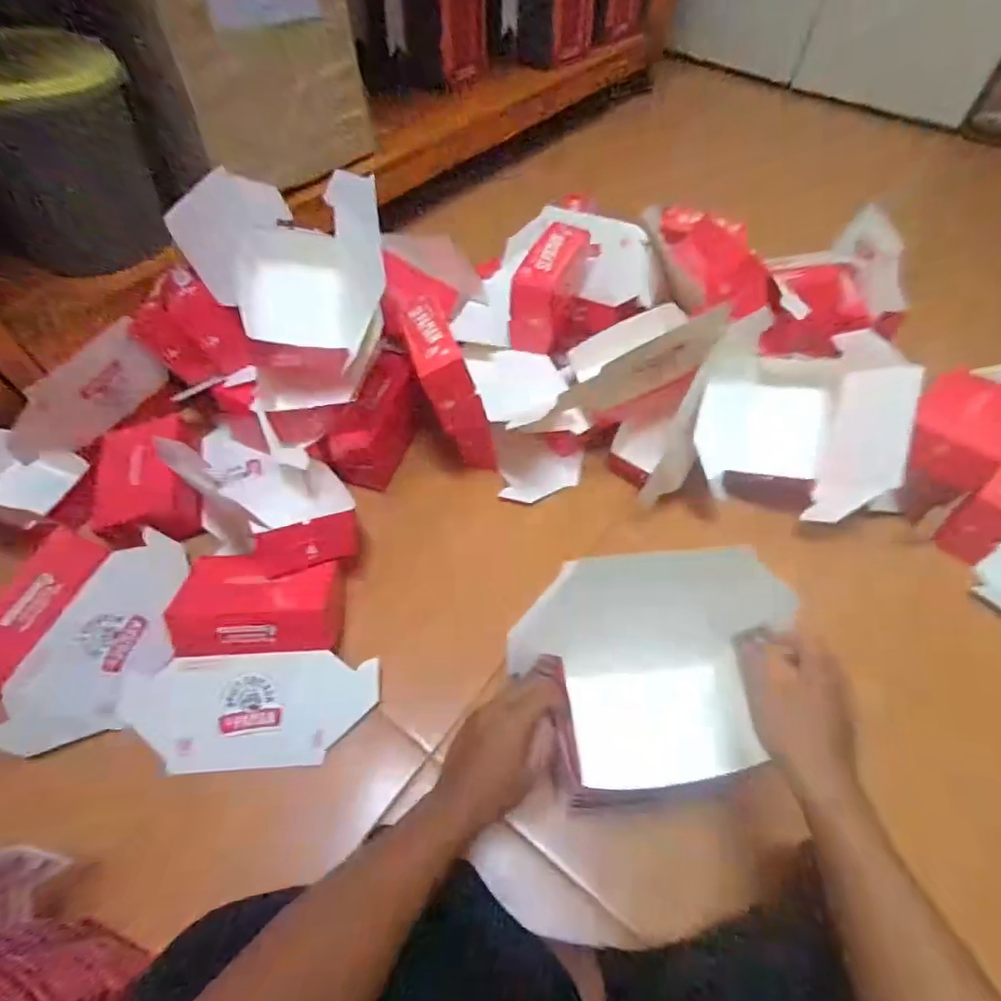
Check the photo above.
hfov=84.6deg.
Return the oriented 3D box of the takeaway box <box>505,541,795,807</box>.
[{"bbox_3d":[0.146,0.168,0.559,0.296,0.075,0.246,-10,85,-3],"label":"takeaway box"}]

